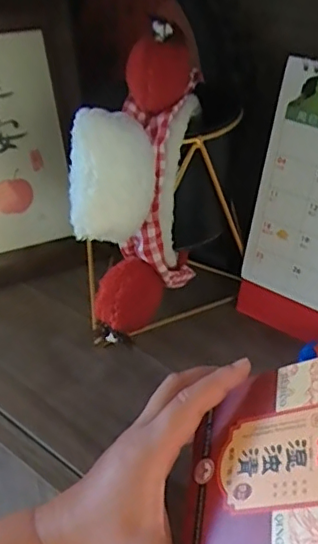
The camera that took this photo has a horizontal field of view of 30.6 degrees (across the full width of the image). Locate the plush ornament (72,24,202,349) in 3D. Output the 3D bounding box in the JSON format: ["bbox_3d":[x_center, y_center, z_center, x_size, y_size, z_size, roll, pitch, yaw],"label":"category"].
[{"bbox_3d":[-0.014,-0.060,0.404,0.062,0.179,0.142,7,37,8],"label":"plush ornament"}]

